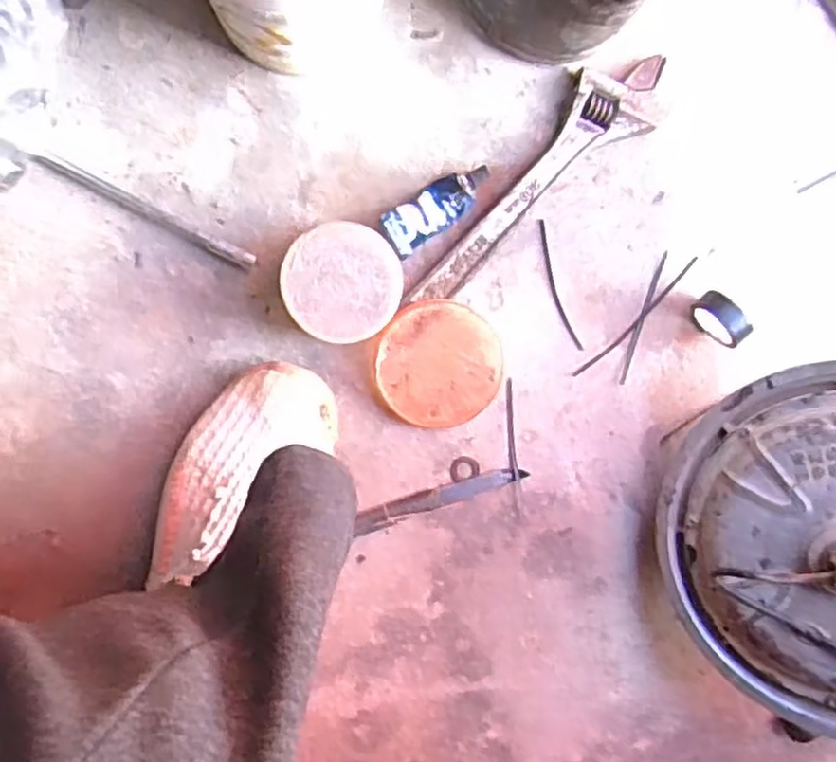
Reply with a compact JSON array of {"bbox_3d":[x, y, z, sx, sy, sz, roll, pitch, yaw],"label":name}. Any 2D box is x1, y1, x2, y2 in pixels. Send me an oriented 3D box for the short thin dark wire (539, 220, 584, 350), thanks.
[{"bbox_3d":[0.112,-0.075,0.581,0.010,0.005,0.109,-19,99,-2],"label":"short thin dark wire"}]

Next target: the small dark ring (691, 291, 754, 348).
[{"bbox_3d":[0.239,-0.050,0.568,0.043,0.046,0.023,44,92,-9],"label":"small dark ring"}]

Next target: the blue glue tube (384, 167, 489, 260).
[{"bbox_3d":[0.016,-0.133,0.553,0.088,0.015,0.034,-33,99,0],"label":"blue glue tube"}]

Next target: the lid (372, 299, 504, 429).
[{"bbox_3d":[0.015,-0.012,0.568,0.097,0.025,0.098,-1,98,-5],"label":"lid"}]

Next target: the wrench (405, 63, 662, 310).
[{"bbox_3d":[0.076,-0.143,0.558,0.240,0.021,0.060,-44,99,2],"label":"wrench"}]

